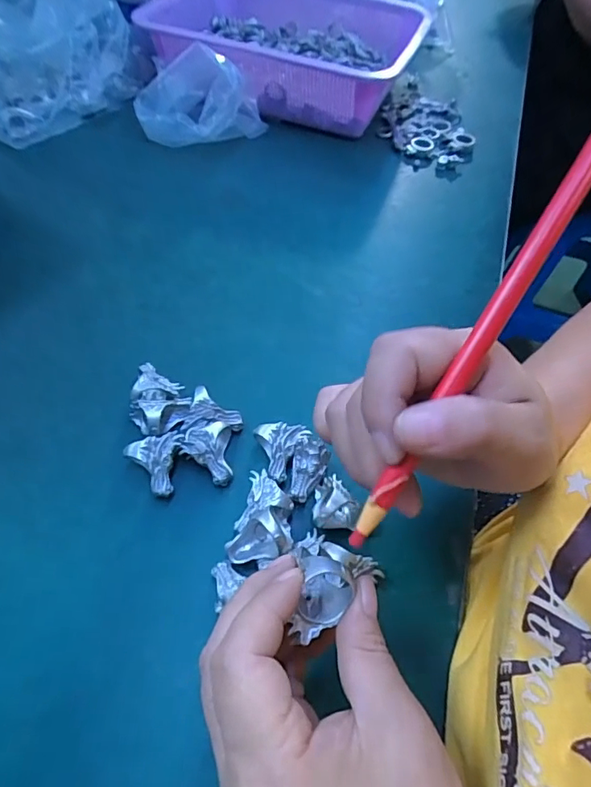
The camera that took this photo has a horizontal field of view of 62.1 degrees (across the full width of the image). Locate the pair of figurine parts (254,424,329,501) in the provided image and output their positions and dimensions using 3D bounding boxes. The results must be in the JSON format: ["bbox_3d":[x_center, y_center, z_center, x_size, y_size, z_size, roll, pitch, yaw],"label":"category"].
[{"bbox_3d":[-0.001,0.042,0.309,0.036,0.027,0.048,-13,56,-13],"label":"pair of figurine parts"}]

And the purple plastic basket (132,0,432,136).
[{"bbox_3d":[-0.008,-0.386,0.548,0.283,0.084,0.200,20,55,10],"label":"purple plastic basket"}]

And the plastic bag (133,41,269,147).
[{"bbox_3d":[-0.105,-0.301,0.511,0.132,0.087,0.057,9,54,2],"label":"plastic bag"}]

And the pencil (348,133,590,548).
[{"bbox_3d":[0.065,-0.017,0.176,0.010,0.006,0.168,32,94,18],"label":"pencil"}]

